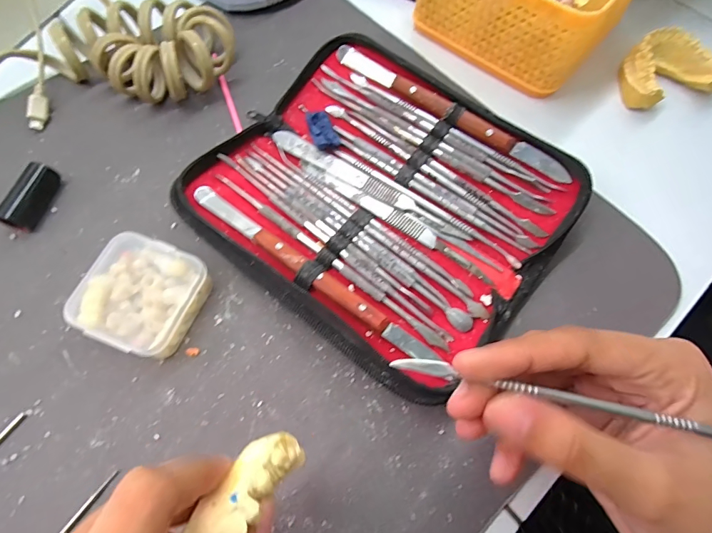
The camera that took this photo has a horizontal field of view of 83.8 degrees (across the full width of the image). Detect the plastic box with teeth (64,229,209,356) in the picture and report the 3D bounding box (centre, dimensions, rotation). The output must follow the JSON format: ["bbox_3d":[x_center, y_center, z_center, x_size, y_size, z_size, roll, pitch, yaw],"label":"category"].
[{"bbox_3d":[-0.113,0.015,0.211,0.055,0.021,0.056,20,68,6],"label":"plastic box with teeth"}]

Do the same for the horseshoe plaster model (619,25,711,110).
[{"bbox_3d":[0.224,-0.144,0.287,0.065,0.023,0.048,-17,67,-8],"label":"horseshoe plaster model"}]

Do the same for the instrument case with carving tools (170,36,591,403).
[{"bbox_3d":[0.014,-0.044,0.236,0.190,0.028,0.166,36,71,12],"label":"instrument case with carving tools"}]

